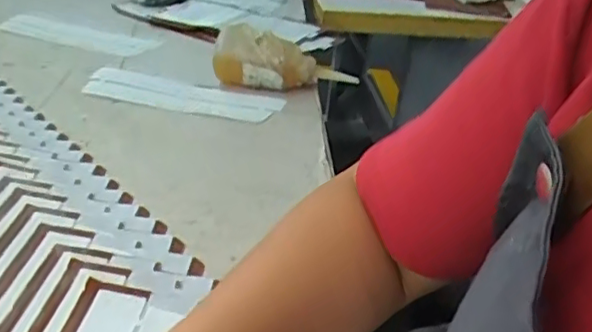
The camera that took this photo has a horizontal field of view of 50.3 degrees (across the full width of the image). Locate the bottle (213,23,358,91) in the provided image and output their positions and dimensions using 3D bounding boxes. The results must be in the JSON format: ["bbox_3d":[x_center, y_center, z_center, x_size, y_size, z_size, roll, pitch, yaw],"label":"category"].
[{"bbox_3d":[-0.018,-0.116,0.680,0.137,0.059,0.052,-2,29,-14],"label":"bottle"}]

